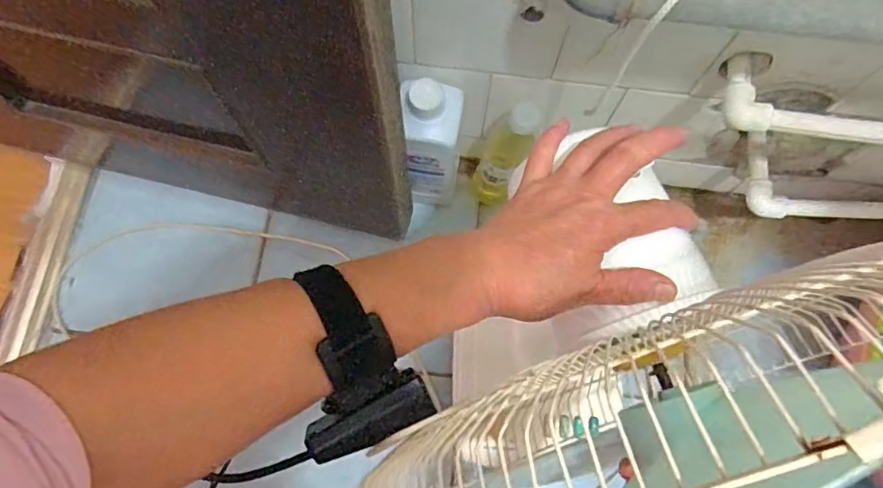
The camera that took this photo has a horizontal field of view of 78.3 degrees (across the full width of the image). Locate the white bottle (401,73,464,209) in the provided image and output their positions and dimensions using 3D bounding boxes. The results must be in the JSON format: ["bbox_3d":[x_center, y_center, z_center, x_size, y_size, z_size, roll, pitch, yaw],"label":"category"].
[{"bbox_3d":[-0.013,-0.112,0.678,0.069,0.204,0.076,3,74,0],"label":"white bottle"}]

